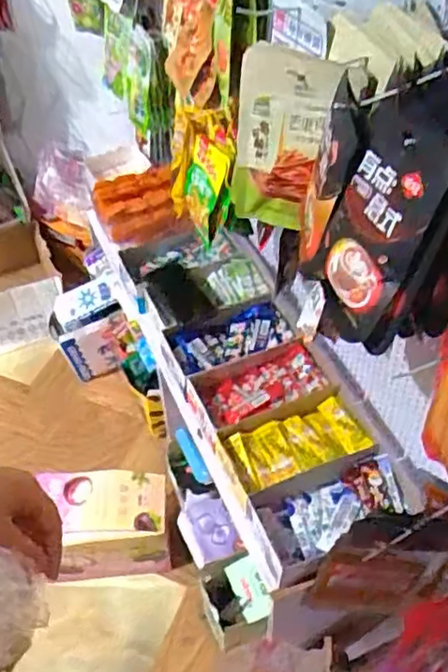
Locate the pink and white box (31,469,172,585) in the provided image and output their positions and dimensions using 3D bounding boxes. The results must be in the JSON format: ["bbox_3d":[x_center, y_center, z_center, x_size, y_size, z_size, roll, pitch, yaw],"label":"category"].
[{"bbox_3d":[-0.228,0.364,1.250,0.244,0.196,0.140,-6,49,-3],"label":"pink and white box"}]

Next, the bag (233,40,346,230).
[{"bbox_3d":[0.050,-0.195,0.663,0.100,0.181,0.026,26,45,15],"label":"bag"}]

